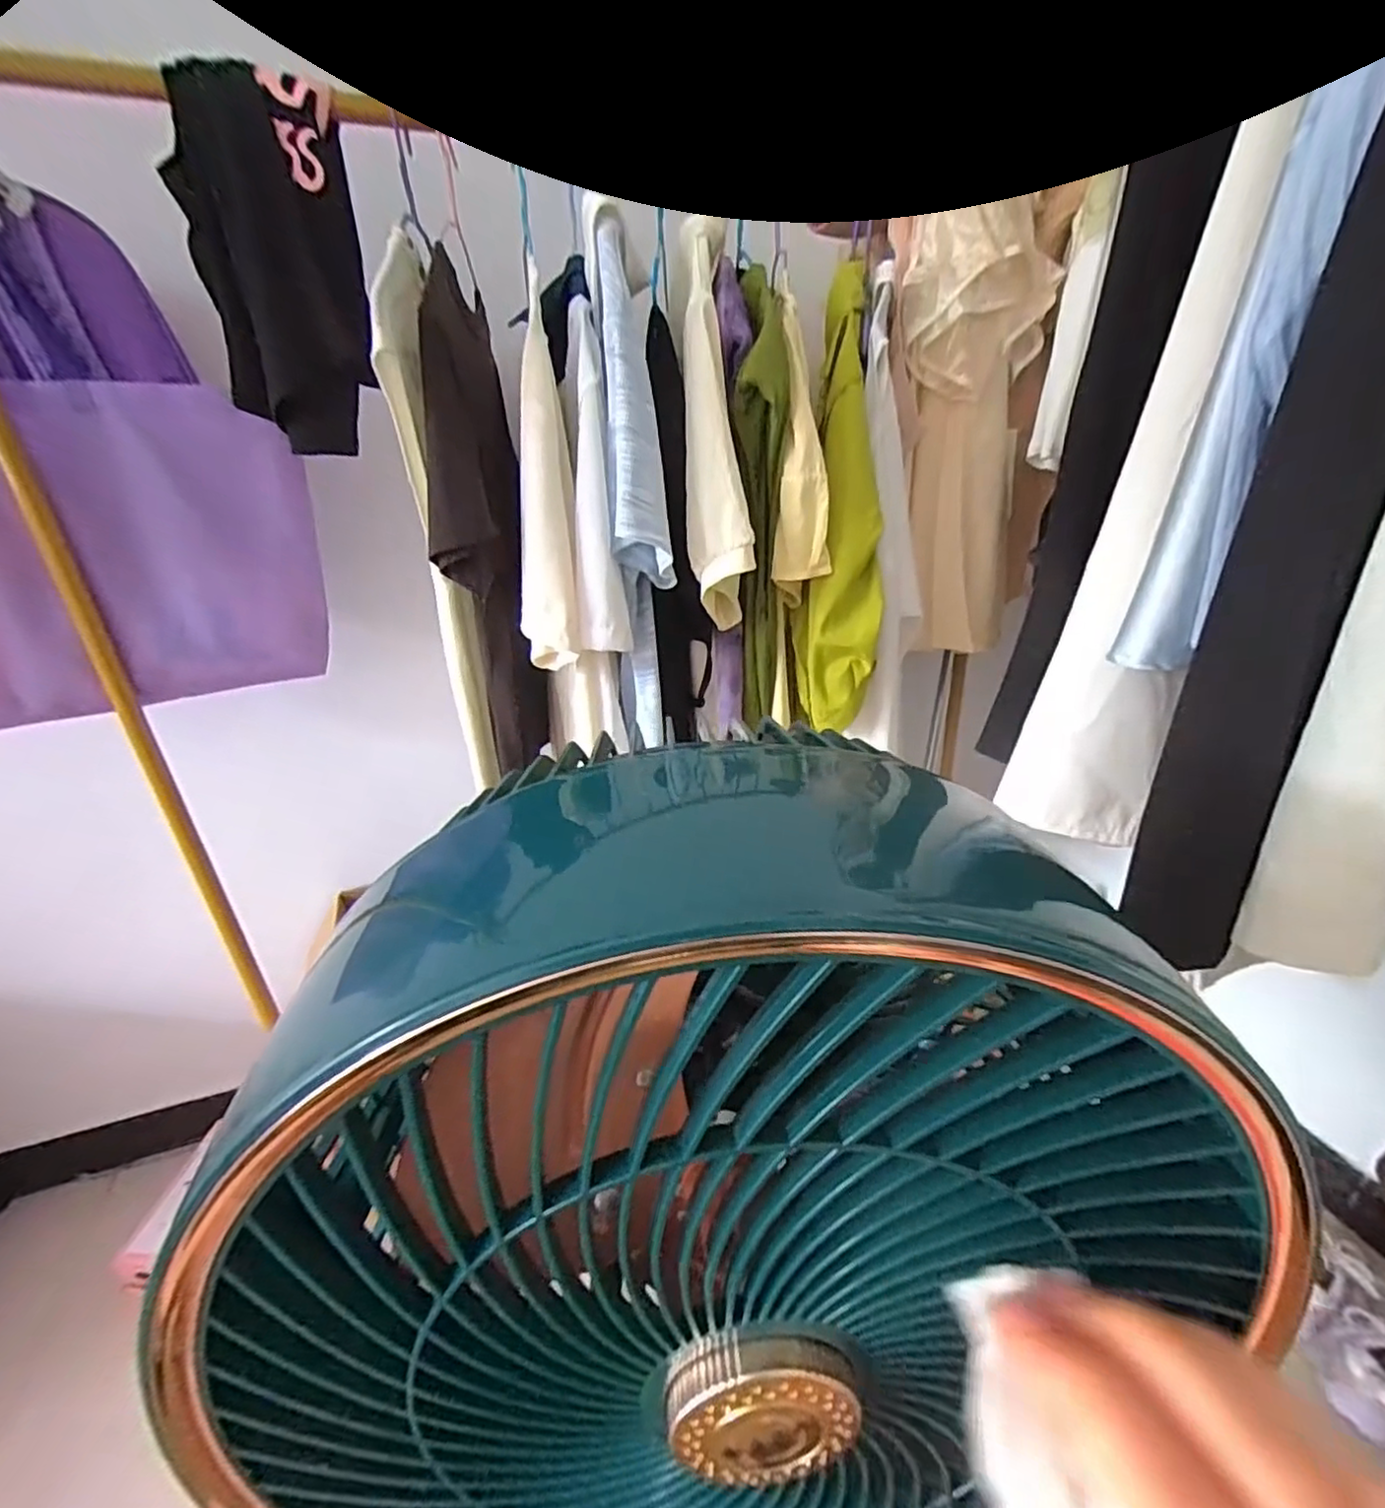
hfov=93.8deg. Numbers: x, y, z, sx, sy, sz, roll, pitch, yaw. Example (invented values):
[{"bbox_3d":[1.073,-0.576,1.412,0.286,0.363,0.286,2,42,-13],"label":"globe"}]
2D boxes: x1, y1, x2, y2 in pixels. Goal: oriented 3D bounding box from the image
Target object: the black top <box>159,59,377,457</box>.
[{"bbox_3d":[-0.374,-0.431,0.590,0.140,0.272,0.035,-8,25,-13],"label":"black top"}]

